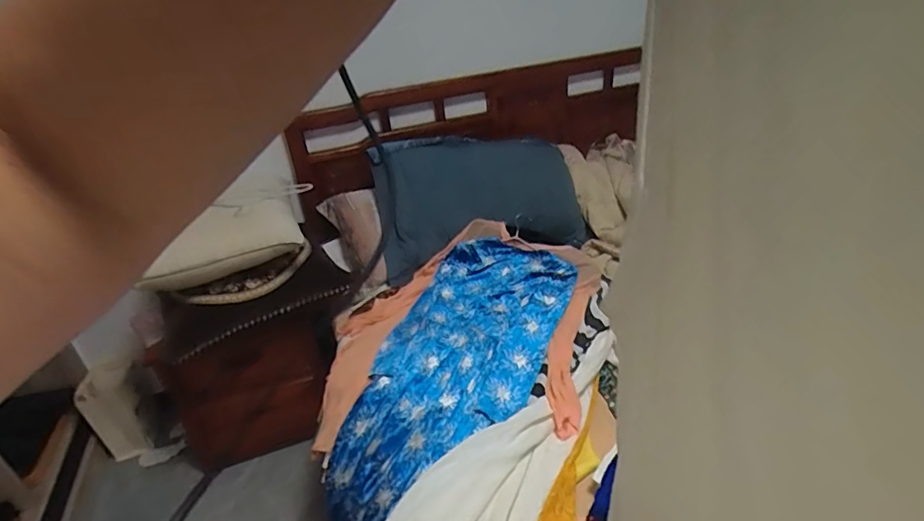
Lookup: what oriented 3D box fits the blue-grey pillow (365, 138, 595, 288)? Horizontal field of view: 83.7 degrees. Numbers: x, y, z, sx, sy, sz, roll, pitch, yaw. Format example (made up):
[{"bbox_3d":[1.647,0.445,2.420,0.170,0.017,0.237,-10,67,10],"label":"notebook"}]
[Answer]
[{"bbox_3d":[0.056,-0.195,1.673,0.661,0.442,0.152,-8,-6,1],"label":"blue-grey pillow"}]

